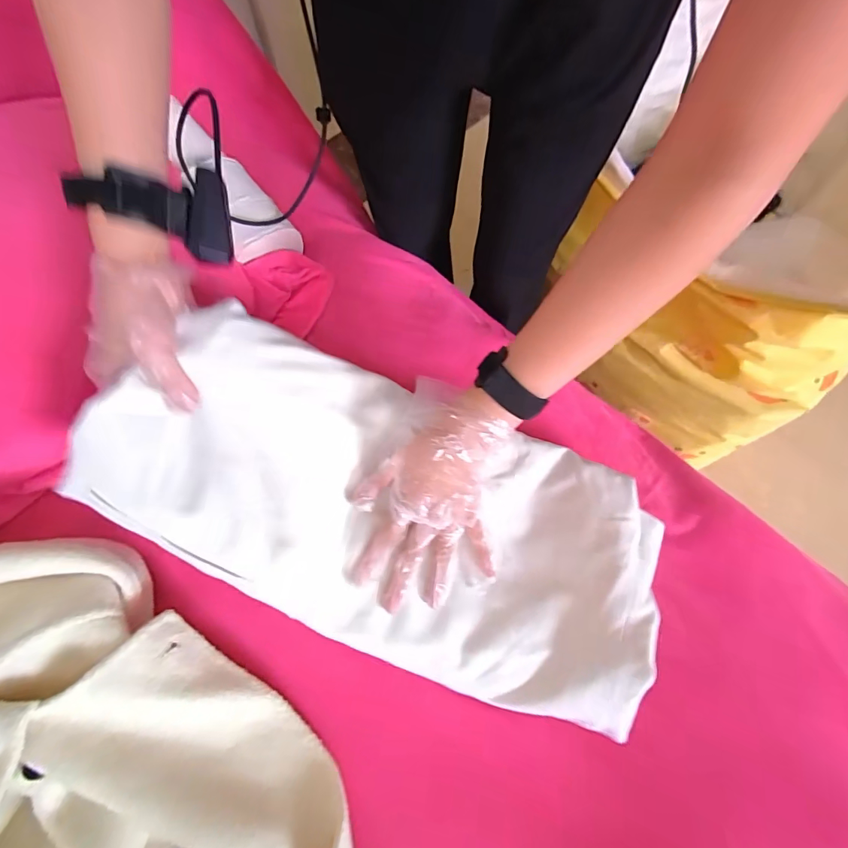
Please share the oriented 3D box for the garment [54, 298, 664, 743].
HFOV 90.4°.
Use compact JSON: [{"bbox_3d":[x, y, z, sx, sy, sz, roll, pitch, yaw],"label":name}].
[{"bbox_3d":[-0.029,0.069,0.347,0.441,0.075,0.210,24,69,-4],"label":"garment"}]

